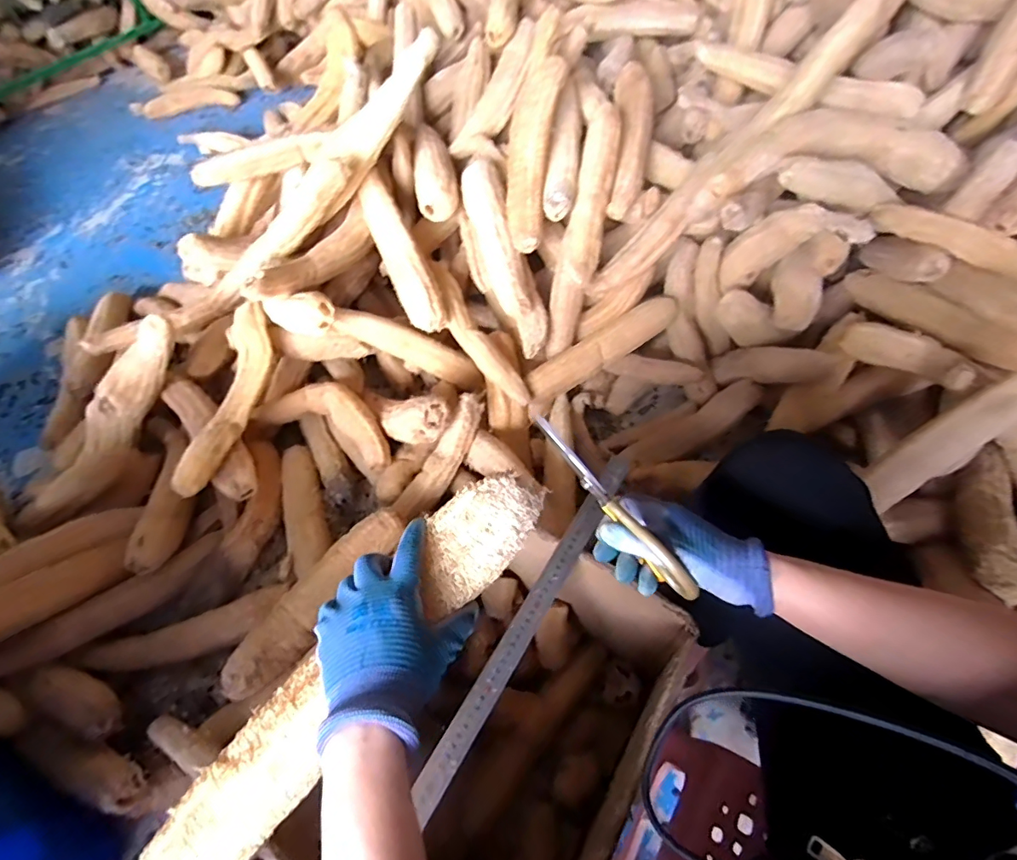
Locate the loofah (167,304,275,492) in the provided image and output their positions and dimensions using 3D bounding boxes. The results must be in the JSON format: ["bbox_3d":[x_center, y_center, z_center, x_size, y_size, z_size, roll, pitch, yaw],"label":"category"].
[{"bbox_3d":[-0.499,-0.065,0.907,0.080,0.080,0.390,0,56,4],"label":"loofah"}]

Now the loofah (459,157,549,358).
[{"bbox_3d":[-0.006,-0.353,0.984,0.092,0.075,0.428,-18,82,-8],"label":"loofah"}]

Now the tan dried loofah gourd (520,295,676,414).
[{"bbox_3d":[0.179,-0.157,0.971,0.341,0.084,0.066,-27,58,-14],"label":"tan dried loofah gourd"}]

